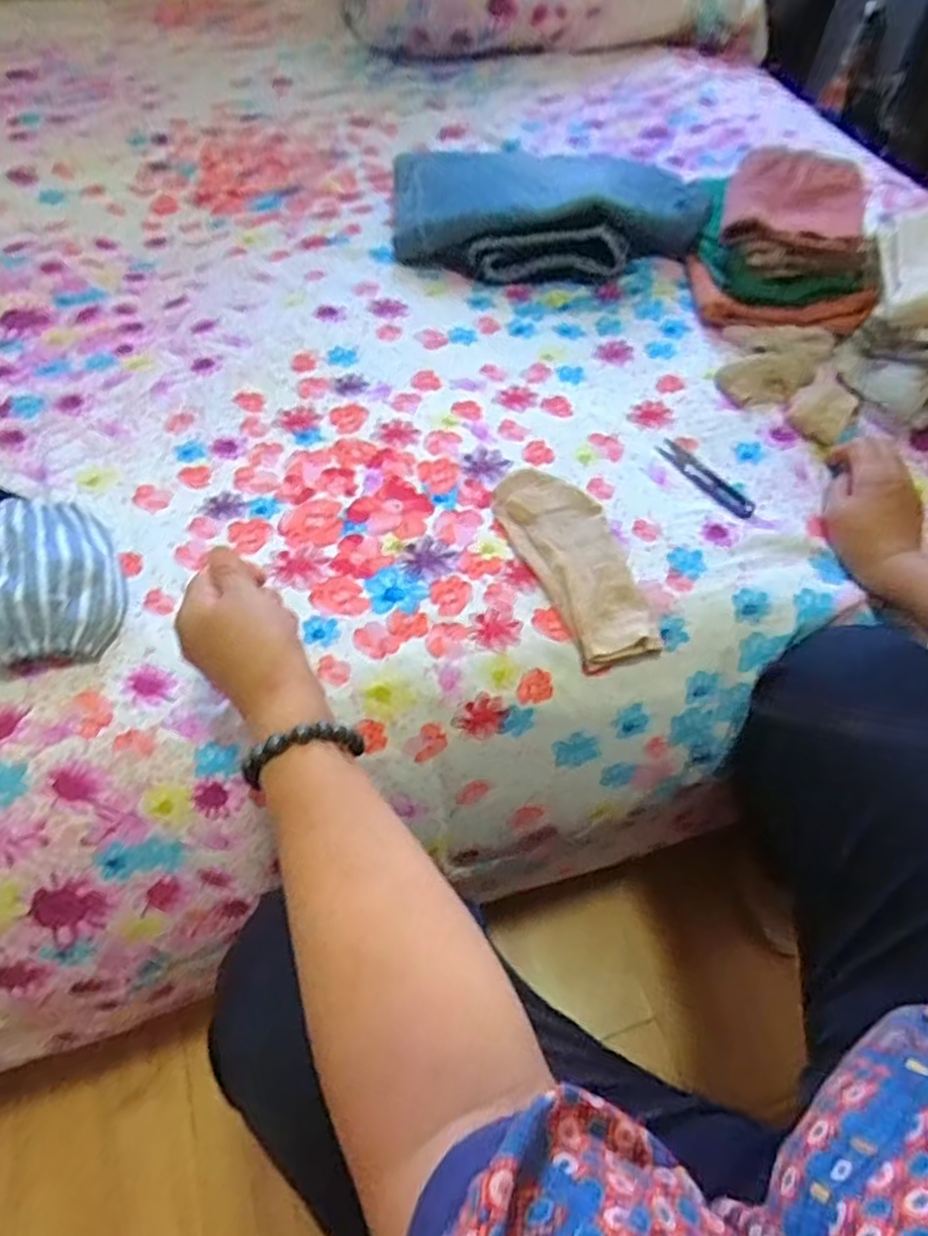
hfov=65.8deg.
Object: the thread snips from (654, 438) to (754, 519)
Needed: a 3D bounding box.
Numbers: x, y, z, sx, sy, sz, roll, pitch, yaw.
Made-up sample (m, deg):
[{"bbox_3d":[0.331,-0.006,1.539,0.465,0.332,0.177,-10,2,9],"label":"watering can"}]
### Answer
[{"bbox_3d":[0.210,-0.122,0.624,0.025,0.006,0.102,-33,63,-20],"label":"thread snips"}]

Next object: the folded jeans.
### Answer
[{"bbox_3d":[0.085,-0.449,0.786,0.323,0.067,0.191,-3,57,-2],"label":"folded jeans"}]

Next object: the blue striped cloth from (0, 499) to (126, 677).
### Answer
[{"bbox_3d":[-0.292,-0.025,0.492,0.101,0.052,0.126,-20,59,-12],"label":"blue striped cloth"}]

